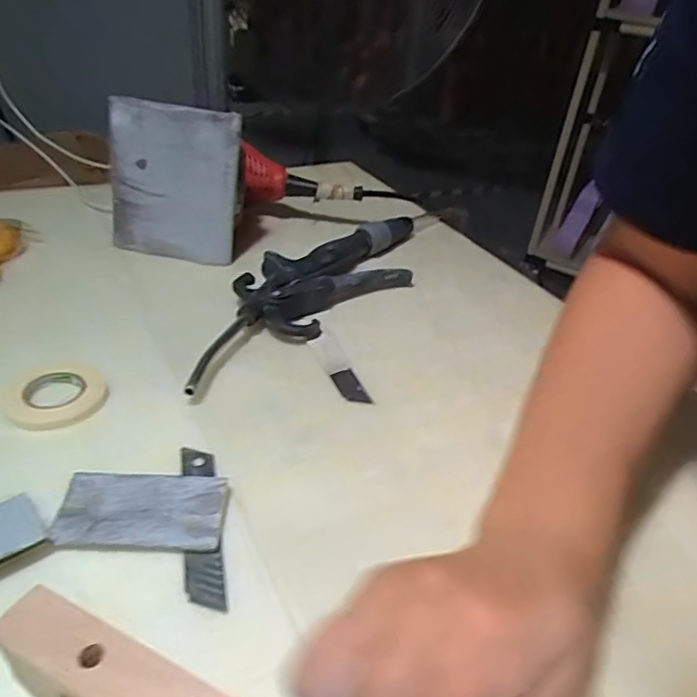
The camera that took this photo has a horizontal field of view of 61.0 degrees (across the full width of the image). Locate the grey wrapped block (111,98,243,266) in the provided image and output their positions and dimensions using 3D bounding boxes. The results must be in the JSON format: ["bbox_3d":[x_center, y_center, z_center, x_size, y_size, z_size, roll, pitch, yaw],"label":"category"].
[{"bbox_3d":[-0.146,-0.138,0.500,0.112,0.123,0.022,10,35,7],"label":"grey wrapped block"}]

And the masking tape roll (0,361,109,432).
[{"bbox_3d":[-0.176,0.028,0.357,0.055,0.010,0.054,3,35,-2],"label":"masking tape roll"}]

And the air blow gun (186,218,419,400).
[{"bbox_3d":[-0.025,-0.053,0.479,0.082,0.027,0.301,29,42,31],"label":"air blow gun"}]

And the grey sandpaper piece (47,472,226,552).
[{"bbox_3d":[-0.102,0.080,0.292,0.079,0.008,0.040,2,35,-4],"label":"grey sandpaper piece"}]

